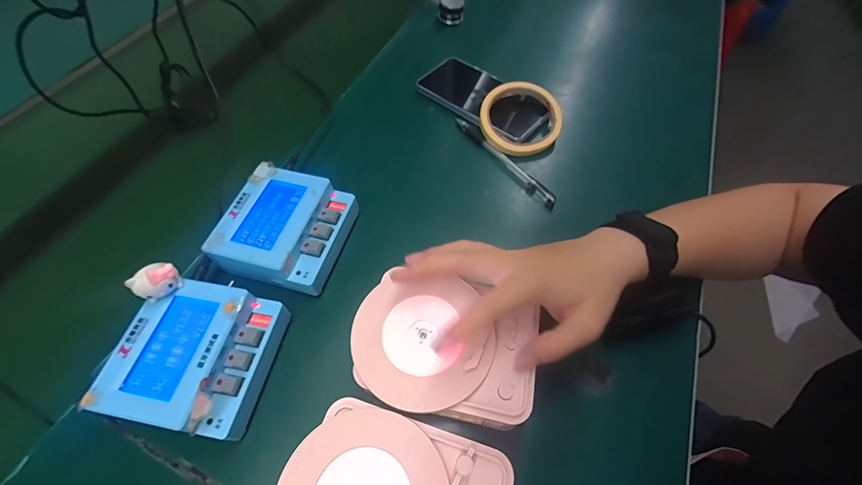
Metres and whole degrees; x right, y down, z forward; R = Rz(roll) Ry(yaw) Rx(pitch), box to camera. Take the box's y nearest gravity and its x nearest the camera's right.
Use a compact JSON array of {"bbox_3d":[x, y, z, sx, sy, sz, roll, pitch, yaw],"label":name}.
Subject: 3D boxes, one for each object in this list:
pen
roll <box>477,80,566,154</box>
[{"bbox_3d":[0.081,-0.095,0.411,0.010,0.013,0.158,-33,62,-17],"label":"pen"},{"bbox_3d":[0.106,-0.147,0.427,0.093,0.015,0.093,0,76,0],"label":"roll"}]

